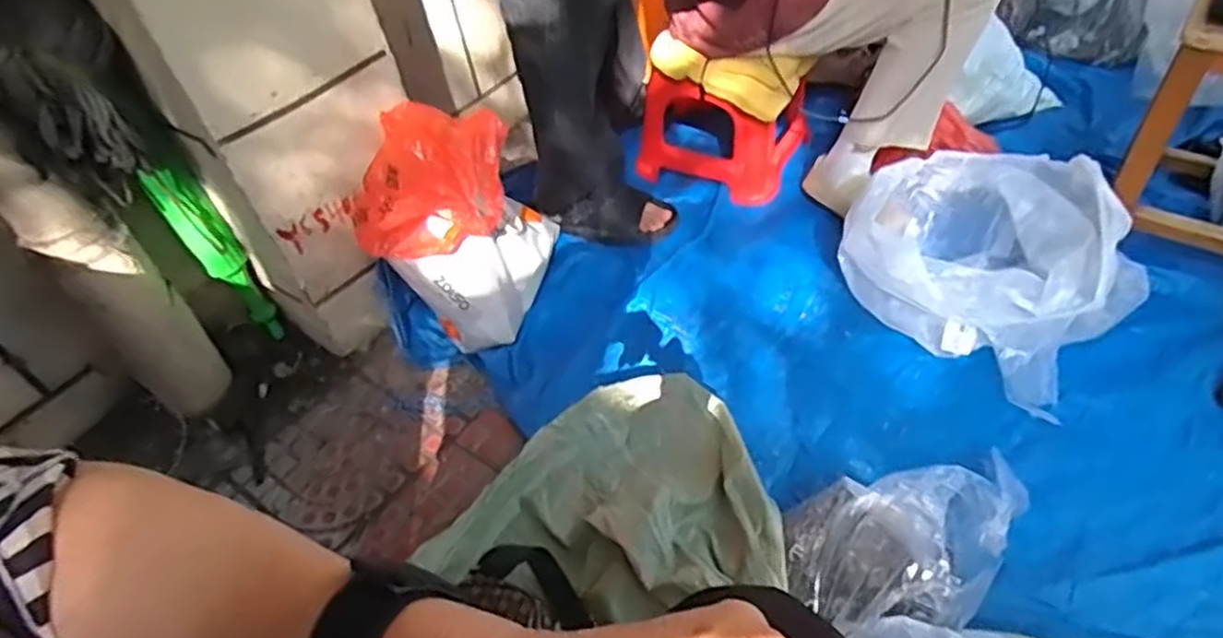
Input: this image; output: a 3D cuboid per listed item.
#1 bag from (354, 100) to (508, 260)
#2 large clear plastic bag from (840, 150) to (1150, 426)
[{"bbox_3d":[-0.267,-0.211,1.083,0.227,0.145,0.184,-8,45,3],"label":"bag"},{"bbox_3d":[0.617,-0.110,1.168,0.374,0.180,0.390,-36,51,-26],"label":"large clear plastic bag"}]

